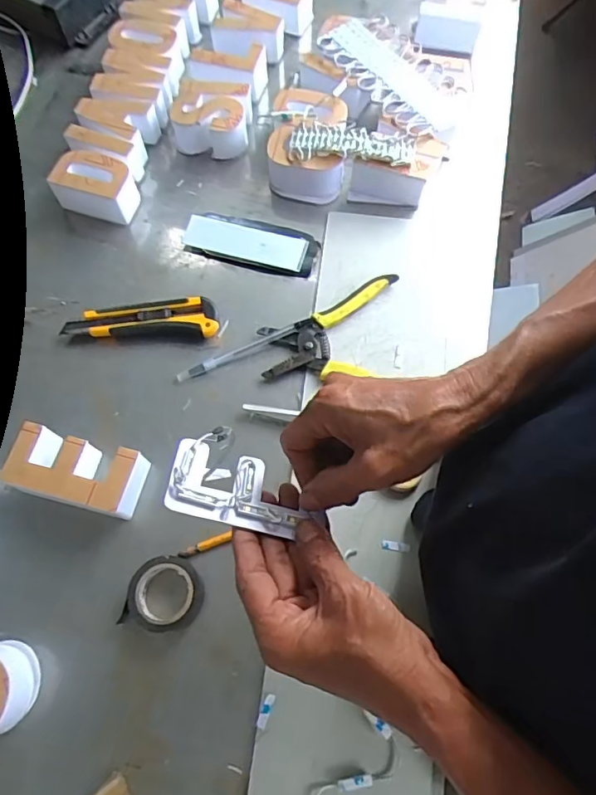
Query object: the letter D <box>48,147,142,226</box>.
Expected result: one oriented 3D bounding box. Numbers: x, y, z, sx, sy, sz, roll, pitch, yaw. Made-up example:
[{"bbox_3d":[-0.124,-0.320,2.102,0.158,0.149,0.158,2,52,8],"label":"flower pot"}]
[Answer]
[{"bbox_3d":[-0.227,-0.236,0.602,0.087,0.048,0.055,16,69,6],"label":"letter D"}]

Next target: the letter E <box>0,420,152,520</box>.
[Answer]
[{"bbox_3d":[-0.197,0.068,0.484,0.113,0.042,0.058,13,69,5],"label":"letter E"}]

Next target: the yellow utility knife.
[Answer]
[{"bbox_3d":[-0.160,-0.082,0.555,0.152,0.019,0.041,1,68,0],"label":"yellow utility knife"}]

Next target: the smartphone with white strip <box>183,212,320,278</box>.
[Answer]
[{"bbox_3d":[-0.052,-0.172,0.594,0.145,0.014,0.058,12,69,5],"label":"smartphone with white strip"}]

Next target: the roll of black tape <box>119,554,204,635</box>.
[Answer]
[{"bbox_3d":[-0.112,0.168,0.455,0.058,0.019,0.064,23,70,9],"label":"roll of black tape"}]

